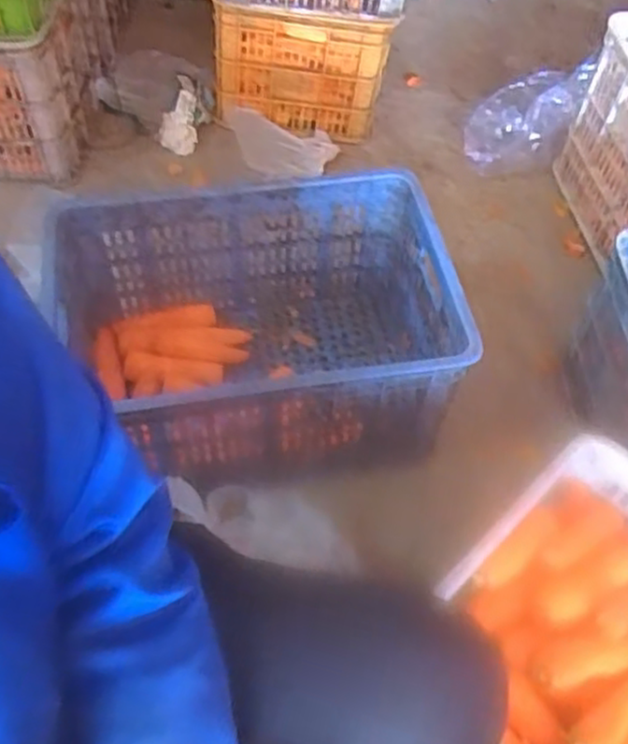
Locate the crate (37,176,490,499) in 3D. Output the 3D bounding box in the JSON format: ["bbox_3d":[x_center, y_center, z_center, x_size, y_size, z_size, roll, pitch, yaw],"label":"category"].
[{"bbox_3d":[-0.053,-0.053,1.061,0.451,0.263,0.361,-6,54,-9],"label":"crate"}]

